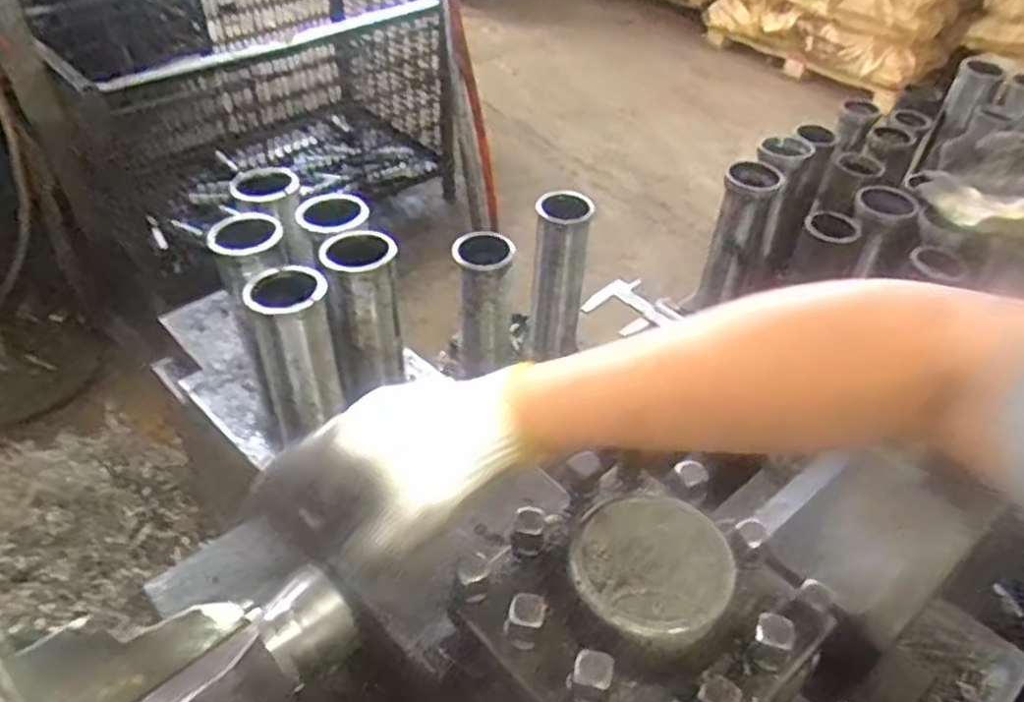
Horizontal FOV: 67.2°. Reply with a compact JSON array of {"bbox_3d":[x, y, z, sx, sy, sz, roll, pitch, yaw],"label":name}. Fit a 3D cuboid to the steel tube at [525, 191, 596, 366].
[{"bbox_3d":[0.044,-0.069,0.745,0.050,0.191,0.049,1,42,-1],"label":"steel tube"}]

